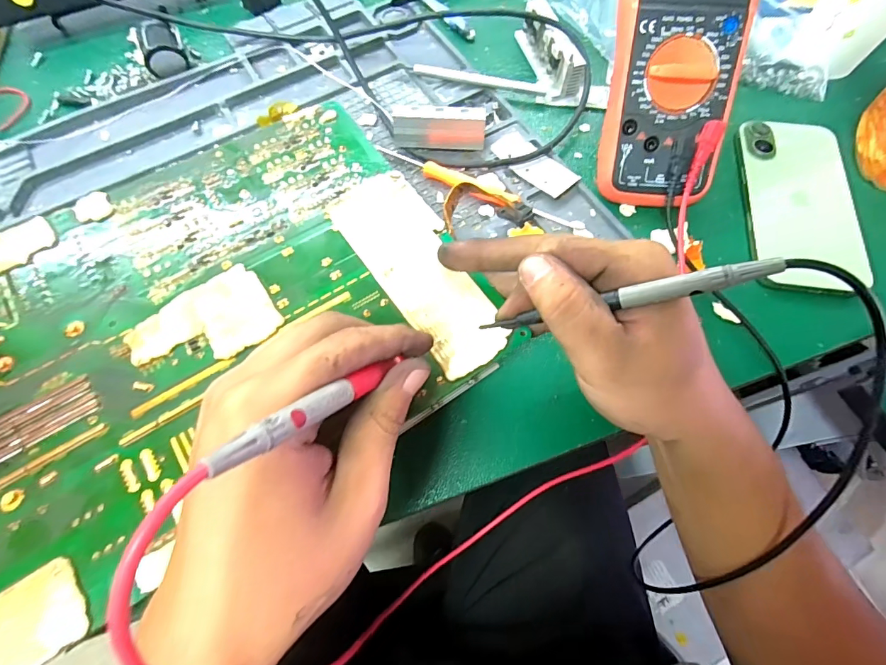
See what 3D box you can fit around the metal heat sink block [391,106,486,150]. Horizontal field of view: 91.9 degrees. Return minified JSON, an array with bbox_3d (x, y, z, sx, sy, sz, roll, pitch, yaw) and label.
[{"bbox_3d":[-0.003,-0.156,0.331,0.070,0.026,0.017,1,67,0],"label":"metal heat sink block"}]

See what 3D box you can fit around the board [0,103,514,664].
[{"bbox_3d":[-0.173,0.019,0.203,0.375,0.013,0.212,-33,70,-14],"label":"board"}]

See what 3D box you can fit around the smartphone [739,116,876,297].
[{"bbox_3d":[0.254,-0.095,0.307,0.068,0.015,0.146,6,67,3],"label":"smartphone"}]

